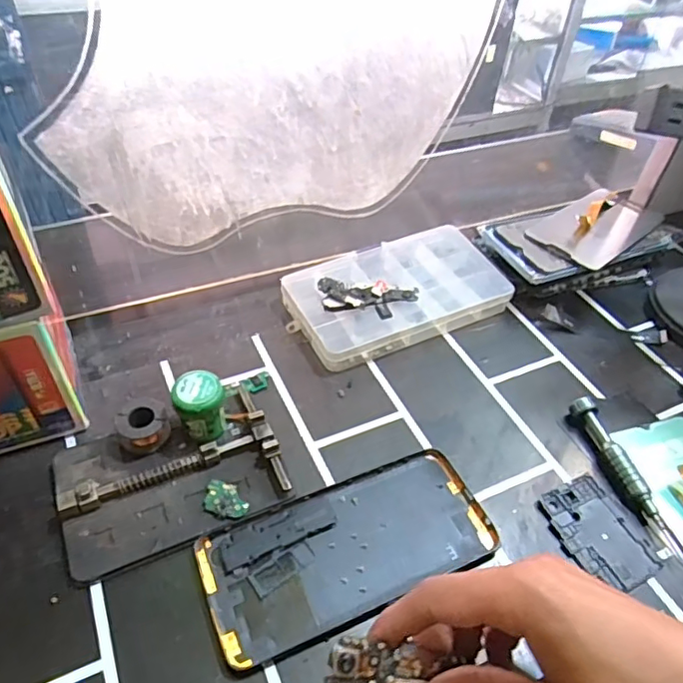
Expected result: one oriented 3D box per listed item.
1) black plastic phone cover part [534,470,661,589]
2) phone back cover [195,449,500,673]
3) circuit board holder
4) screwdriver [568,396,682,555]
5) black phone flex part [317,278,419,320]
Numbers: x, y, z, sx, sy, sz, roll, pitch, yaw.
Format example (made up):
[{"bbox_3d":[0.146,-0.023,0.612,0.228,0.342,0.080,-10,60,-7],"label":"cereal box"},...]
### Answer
[{"bbox_3d":[0.152,0.113,0.338,0.044,0.004,0.066,-17,50,-19],"label":"black plastic phone cover part"},{"bbox_3d":[0.005,0.116,0.324,0.161,0.006,0.074,-18,50,-20],"label":"phone back cover"},{"bbox_3d":[-0.102,0.080,0.341,0.126,0.021,0.084,-17,50,-19],"label":"circuit board holder"},{"bbox_3d":[0.181,0.082,0.367,0.015,0.017,0.108,-11,48,-14],"label":"screwdriver"},{"bbox_3d":[0.021,-0.035,0.441,0.076,0.008,0.032,8,56,-1],"label":"black phone flex part"}]

